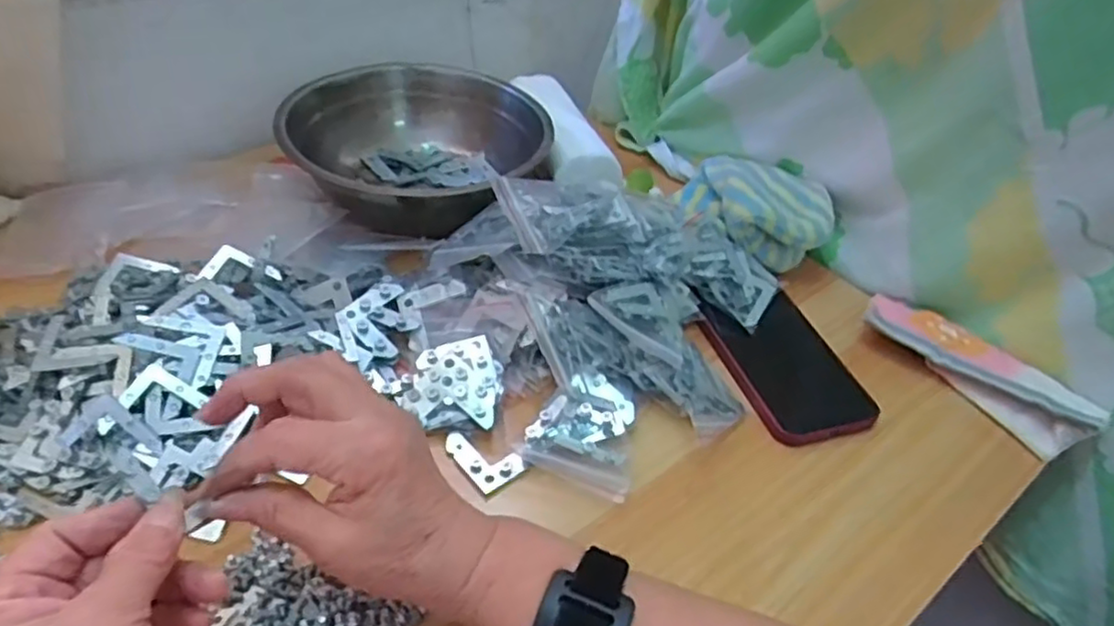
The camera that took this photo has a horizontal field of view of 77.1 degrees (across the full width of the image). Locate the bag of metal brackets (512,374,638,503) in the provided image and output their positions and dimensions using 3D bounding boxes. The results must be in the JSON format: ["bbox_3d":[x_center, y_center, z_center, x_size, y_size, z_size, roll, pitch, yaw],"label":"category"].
[{"bbox_3d":[0.023,0.067,0.411,0.063,0.019,0.074,24,44,18],"label":"bag of metal brackets"}]

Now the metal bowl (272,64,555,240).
[{"bbox_3d":[-0.094,-0.137,0.579,0.181,0.077,0.190,4,41,-4],"label":"metal bowl"}]

